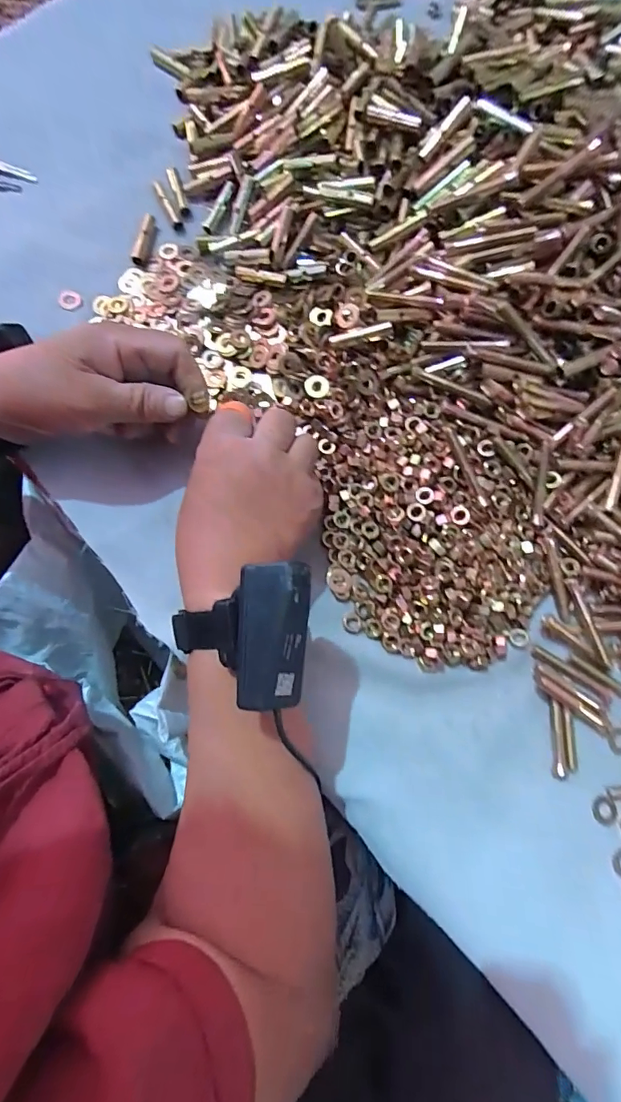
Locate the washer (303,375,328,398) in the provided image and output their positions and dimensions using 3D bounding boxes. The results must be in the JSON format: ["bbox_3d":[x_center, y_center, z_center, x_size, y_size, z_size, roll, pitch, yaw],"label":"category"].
[{"bbox_3d":[0.004,-0.119,0.330,0.018,0.004,0.015,4,77,0],"label":"washer"}]

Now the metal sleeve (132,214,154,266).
[{"bbox_3d":[-0.135,-0.253,0.367,0.010,0.008,0.047,8,77,1],"label":"metal sleeve"}]

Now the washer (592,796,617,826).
[{"bbox_3d":[0.187,0.165,0.288,0.016,0.004,0.016,0,77,-1],"label":"washer"}]

